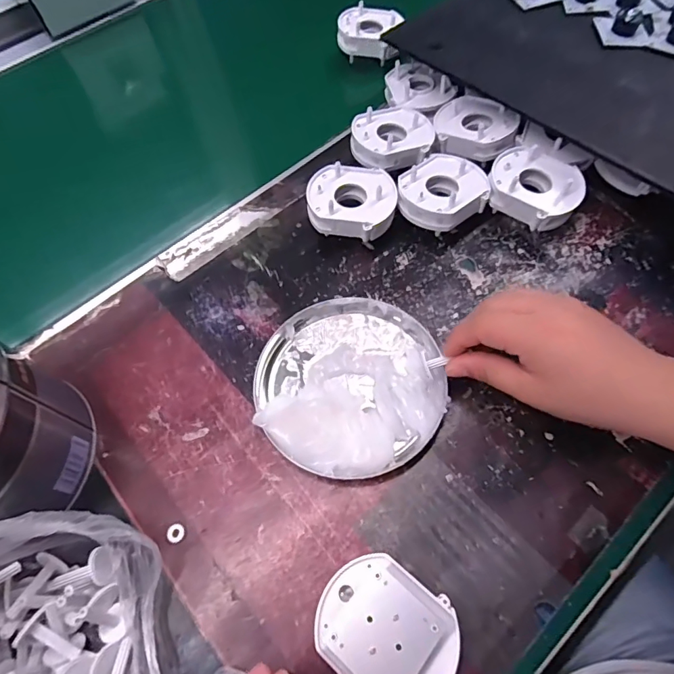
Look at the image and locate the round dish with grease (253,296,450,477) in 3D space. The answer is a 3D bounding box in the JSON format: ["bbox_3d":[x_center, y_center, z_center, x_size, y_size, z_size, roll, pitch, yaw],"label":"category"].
[{"bbox_3d":[0.010,0.028,0.311,0.125,0.027,0.123,-2,61,4],"label":"round dish with grease"}]

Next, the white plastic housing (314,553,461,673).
[{"bbox_3d":[0.026,0.150,0.235,0.058,0.045,0.069,-39,65,-16],"label":"white plastic housing"}]

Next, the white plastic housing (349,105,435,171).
[{"bbox_3d":[0.048,-0.172,0.393,0.070,0.025,0.056,1,61,5],"label":"white plastic housing"}]

